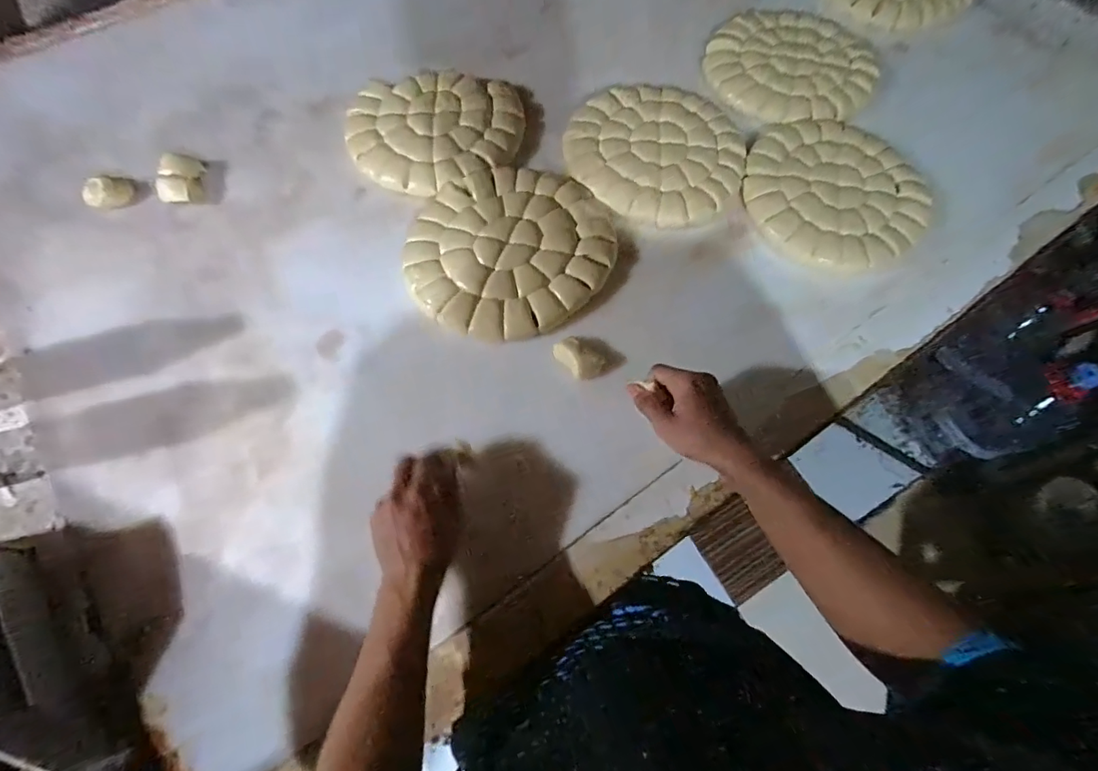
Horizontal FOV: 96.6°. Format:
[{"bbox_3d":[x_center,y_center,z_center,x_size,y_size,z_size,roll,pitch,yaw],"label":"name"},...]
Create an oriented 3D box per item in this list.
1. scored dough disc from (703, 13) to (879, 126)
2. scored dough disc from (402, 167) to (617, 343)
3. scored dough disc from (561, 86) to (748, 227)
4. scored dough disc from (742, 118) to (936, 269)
[{"bbox_3d":[0.391,-0.517,0.791,0.267,0.037,0.234,16,71,7],"label":"scored dough disc"},{"bbox_3d":[-0.053,-0.184,0.644,0.246,0.013,0.264,1,70,-2],"label":"scored dough disc"},{"bbox_3d":[0.155,-0.347,0.708,0.258,0.019,0.226,35,73,10],"label":"scored dough disc"},{"bbox_3d":[0.403,-0.281,0.695,0.254,0.022,0.237,1,70,-2],"label":"scored dough disc"}]

